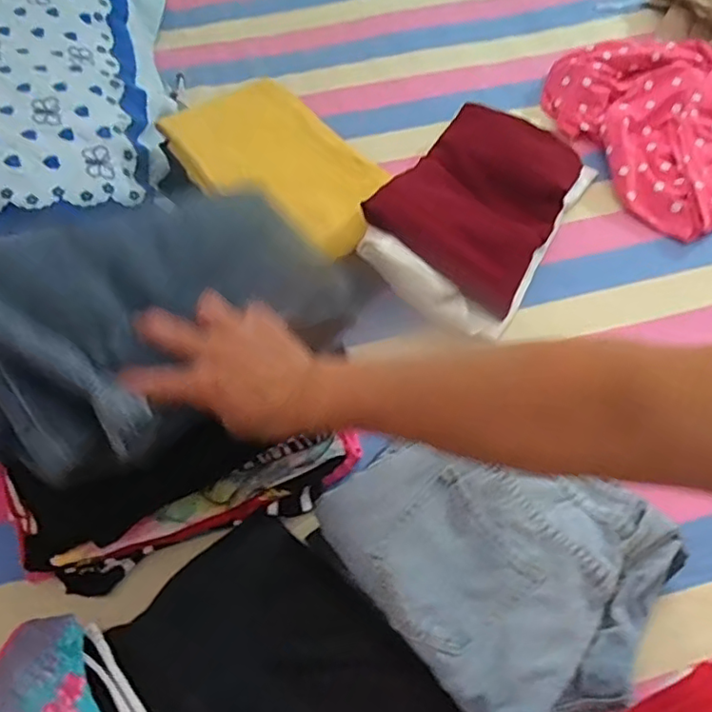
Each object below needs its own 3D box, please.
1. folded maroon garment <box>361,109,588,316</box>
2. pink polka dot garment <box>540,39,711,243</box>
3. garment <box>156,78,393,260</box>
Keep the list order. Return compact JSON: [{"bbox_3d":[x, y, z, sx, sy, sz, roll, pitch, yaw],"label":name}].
[{"bbox_3d":[0.155,-0.200,0.729,0.188,0.060,0.277,27,63,17],"label":"folded maroon garment"},{"bbox_3d":[0.432,-0.321,0.799,0.255,0.051,0.327,-18,59,-10],"label":"pink polka dot garment"},{"bbox_3d":[-0.087,-0.229,0.714,0.255,0.025,0.181,43,67,6],"label":"garment"}]

